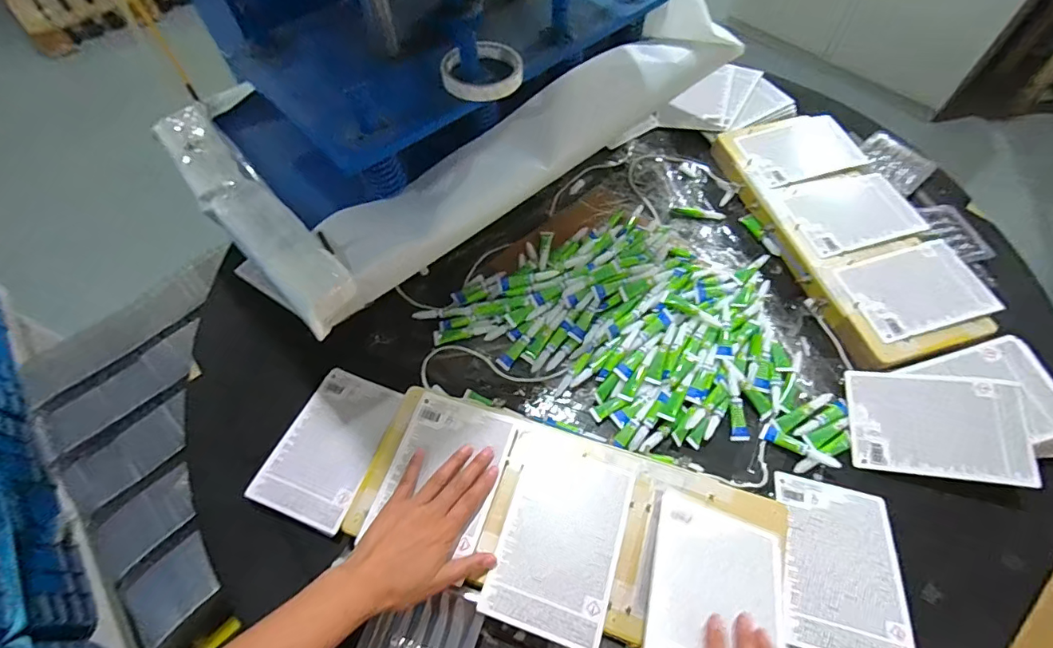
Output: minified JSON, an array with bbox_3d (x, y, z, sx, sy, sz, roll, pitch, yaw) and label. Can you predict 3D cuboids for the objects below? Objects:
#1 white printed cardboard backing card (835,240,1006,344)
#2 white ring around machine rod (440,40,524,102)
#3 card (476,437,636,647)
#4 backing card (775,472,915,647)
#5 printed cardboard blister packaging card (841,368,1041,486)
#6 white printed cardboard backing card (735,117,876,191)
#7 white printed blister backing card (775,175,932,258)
[{"bbox_3d":[0.502,-0.045,0.623,0.171,0.009,0.112,-16,62,-4],"label":"white printed cardboard backing card"},{"bbox_3d":[-0.050,-0.281,0.539,0.089,0.025,0.086,-6,59,-3],"label":"white ring around machine rod"},{"bbox_3d":[0.035,0.212,0.483,0.113,0.007,0.170,16,59,10],"label":"card"},{"bbox_3d":[0.316,0.243,0.490,0.112,0.007,0.168,12,51,10],"label":"backing card"},{"bbox_3d":[0.463,0.113,0.548,0.168,0.005,0.115,3,67,17],"label":"printed cardboard blister packaging card"},{"bbox_3d":[0.424,-0.270,0.752,0.175,0.008,0.111,-16,65,-6],"label":"white printed cardboard backing card"},{"bbox_3d":[0.462,-0.161,0.691,0.173,0.005,0.124,-15,59,-6],"label":"white printed blister backing card"}]

